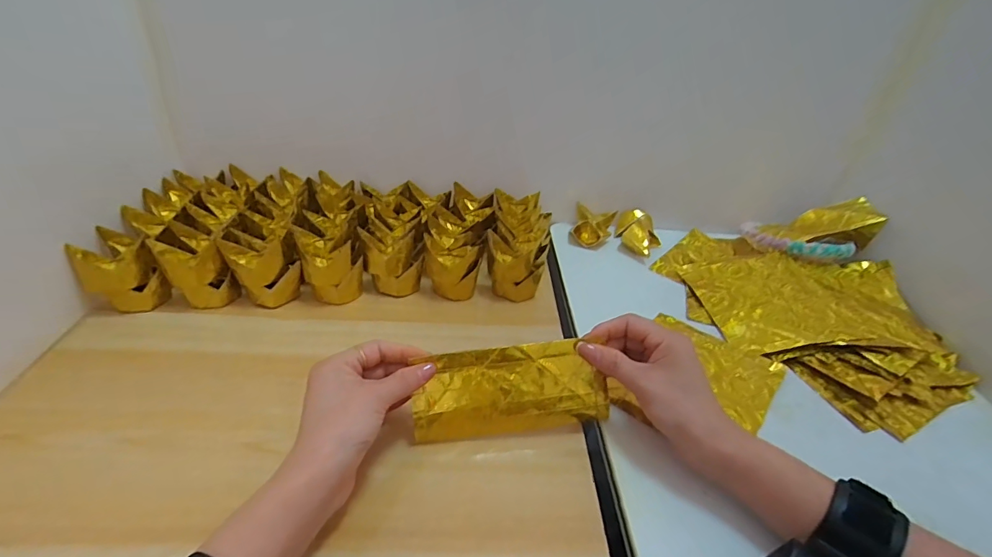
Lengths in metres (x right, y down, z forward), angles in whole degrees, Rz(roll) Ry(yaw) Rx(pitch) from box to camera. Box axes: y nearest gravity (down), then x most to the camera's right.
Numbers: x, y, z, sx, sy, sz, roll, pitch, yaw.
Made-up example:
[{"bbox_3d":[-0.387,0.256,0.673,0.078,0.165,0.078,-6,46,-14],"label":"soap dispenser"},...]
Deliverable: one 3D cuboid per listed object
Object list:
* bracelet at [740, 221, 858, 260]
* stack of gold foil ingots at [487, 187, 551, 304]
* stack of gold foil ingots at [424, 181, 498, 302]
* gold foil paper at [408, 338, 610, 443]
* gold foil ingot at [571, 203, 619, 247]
[{"bbox_3d":[0.374,-0.049,0.578,0.059,0.026,0.124,-27,46,-36],"label":"bracelet"},{"bbox_3d":[0.027,-0.046,0.544,0.068,0.058,0.161,5,36,2],"label":"stack of gold foil ingots"},{"bbox_3d":[-0.040,-0.050,0.541,0.066,0.058,0.160,6,36,3],"label":"stack of gold foil ingots"},{"bbox_3d":[0.012,0.085,0.350,0.147,0.065,0.010,-5,0,-9],"label":"gold foil paper"},{"bbox_3d":[0.128,-0.067,0.606,0.051,0.029,0.065,12,36,11],"label":"gold foil ingot"}]

